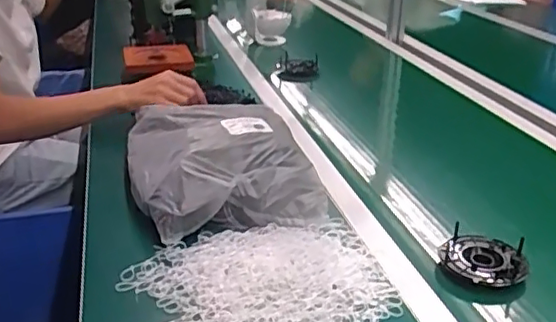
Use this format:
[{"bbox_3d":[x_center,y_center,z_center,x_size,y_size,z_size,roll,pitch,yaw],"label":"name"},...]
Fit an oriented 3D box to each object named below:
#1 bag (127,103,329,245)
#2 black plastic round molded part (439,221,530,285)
[{"bbox_3d":[-0.089,-0.007,0.896,0.243,0.079,0.312,-7,29,-16],"label":"bag"},{"bbox_3d":[0.247,0.118,0.730,0.098,0.030,0.086,12,29,18],"label":"black plastic round molded part"}]

